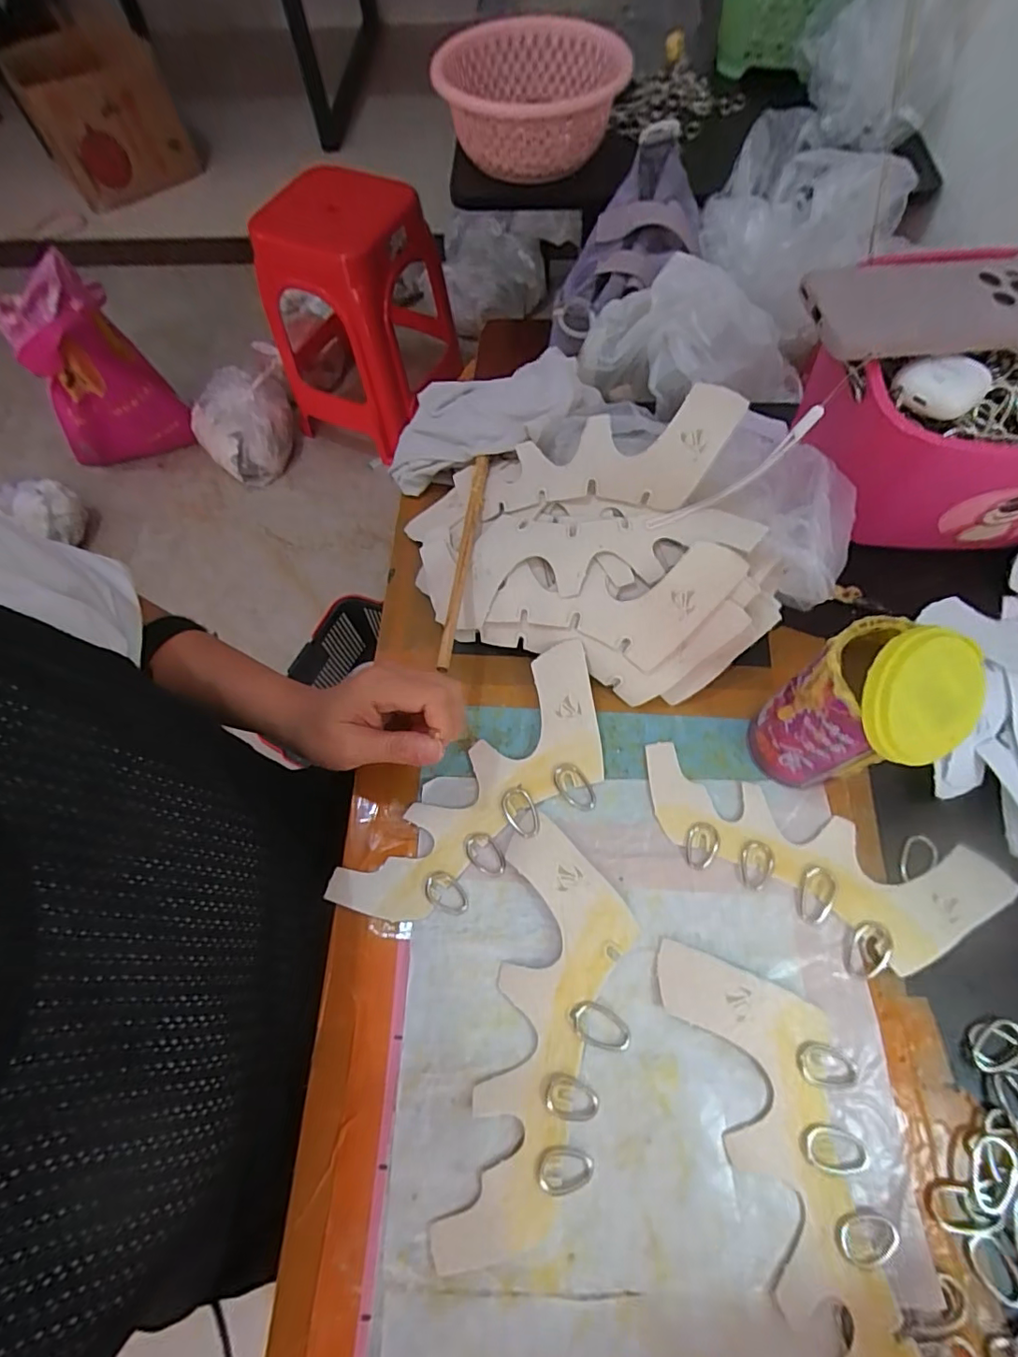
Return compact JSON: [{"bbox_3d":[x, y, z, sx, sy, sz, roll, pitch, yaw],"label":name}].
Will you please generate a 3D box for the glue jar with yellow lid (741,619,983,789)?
[{"bbox_3d":[0.192,0.022,0.311,0.056,0.149,0.068,-33,69,-12],"label":"glue jar with yellow lid"}]

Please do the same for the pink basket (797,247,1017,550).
[{"bbox_3d":[0.361,-0.206,0.409,0.300,0.115,0.188,-2,67,1],"label":"pink basket"}]

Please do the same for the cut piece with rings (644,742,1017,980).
[{"bbox_3d":[0.189,0.119,0.346,0.219,0.007,0.087,20,69,10],"label":"cut piece with rings"}]

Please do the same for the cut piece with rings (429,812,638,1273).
[{"bbox_3d":[0.023,0.200,0.313,0.079,0.009,0.215,11,67,7],"label":"cut piece with rings"}]

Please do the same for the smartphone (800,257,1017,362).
[{"bbox_3d":[0.279,-0.241,0.353,0.161,0.014,0.079,-5,70,-2],"label":"smartphone"}]

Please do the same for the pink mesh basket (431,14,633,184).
[{"bbox_3d":[0.026,-0.712,0.671,0.213,0.103,0.256,2,67,3],"label":"pink mesh basket"}]

